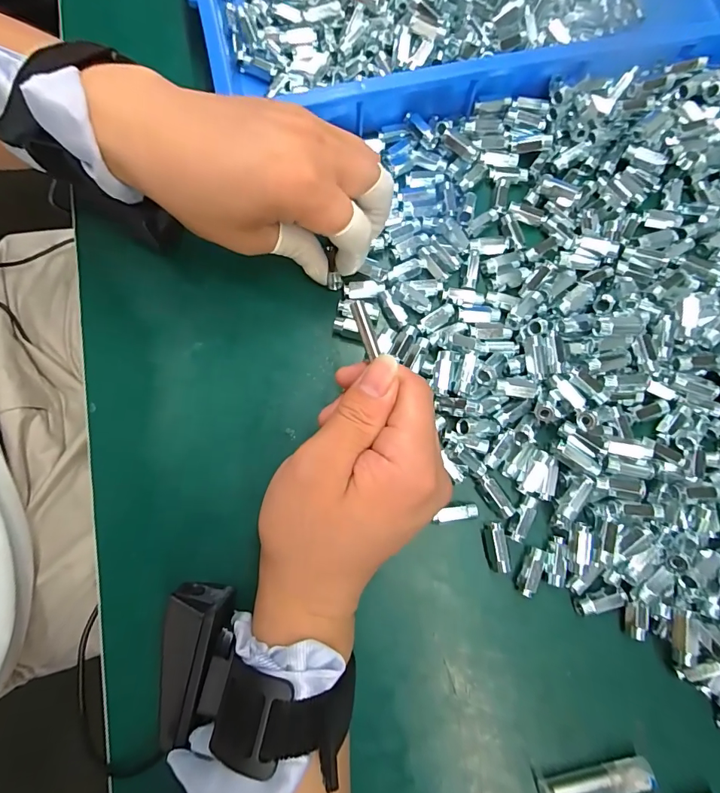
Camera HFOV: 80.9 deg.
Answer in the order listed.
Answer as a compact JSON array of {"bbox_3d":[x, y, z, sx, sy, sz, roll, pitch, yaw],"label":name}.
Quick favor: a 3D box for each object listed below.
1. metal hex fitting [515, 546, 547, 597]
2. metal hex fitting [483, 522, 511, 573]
[{"bbox_3d":[0.098,0.100,0.243,0.010,0.010,0.026,25,78,5],"label":"metal hex fitting"},{"bbox_3d":[0.079,0.088,0.246,0.011,0.013,0.027,-9,78,-3],"label":"metal hex fitting"}]

